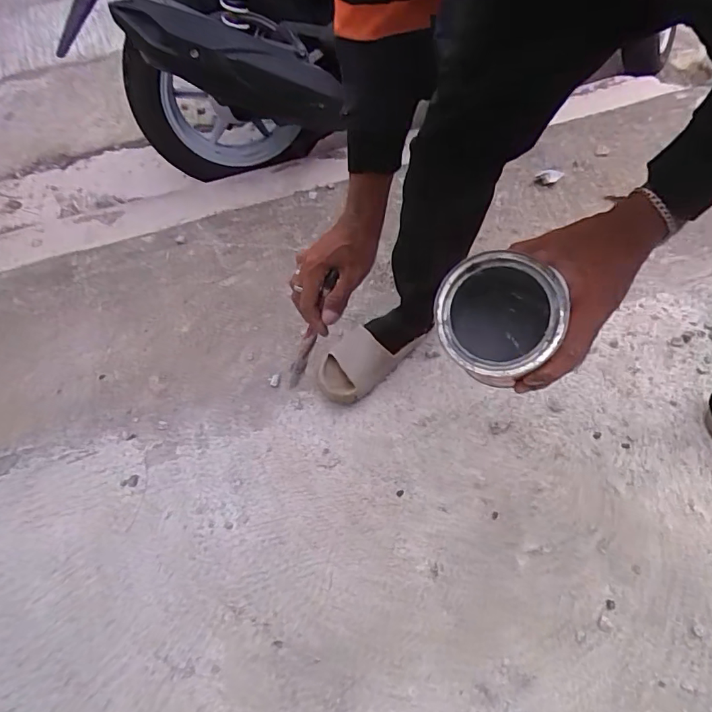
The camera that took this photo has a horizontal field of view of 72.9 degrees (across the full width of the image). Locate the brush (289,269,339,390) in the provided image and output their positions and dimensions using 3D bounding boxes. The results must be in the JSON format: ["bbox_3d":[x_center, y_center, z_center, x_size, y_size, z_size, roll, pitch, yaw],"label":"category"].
[{"bbox_3d":[-0.057,-0.028,0.605,0.015,0.178,0.023,37,34,21],"label":"brush"}]

